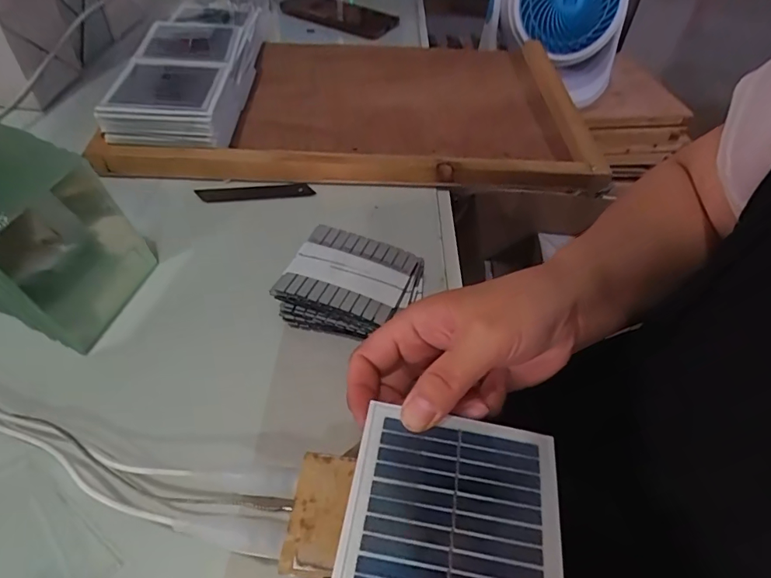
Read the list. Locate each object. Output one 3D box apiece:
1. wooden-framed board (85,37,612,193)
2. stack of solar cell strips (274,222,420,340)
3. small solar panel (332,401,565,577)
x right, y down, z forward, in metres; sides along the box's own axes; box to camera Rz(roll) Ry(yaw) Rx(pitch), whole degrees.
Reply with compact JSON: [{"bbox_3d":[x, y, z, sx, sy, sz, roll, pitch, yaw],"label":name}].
[{"bbox_3d":[-0.036,-0.211,0.554,0.441,0.033,0.297,1,47,-5],"label":"wooden-framed board"},{"bbox_3d":[-0.025,-0.002,0.361,0.089,0.033,0.084,17,48,11],"label":"stack of solar cell strips"},{"bbox_3d":[0.031,0.101,0.222,0.096,0.004,0.093,9,47,2],"label":"small solar panel"}]

